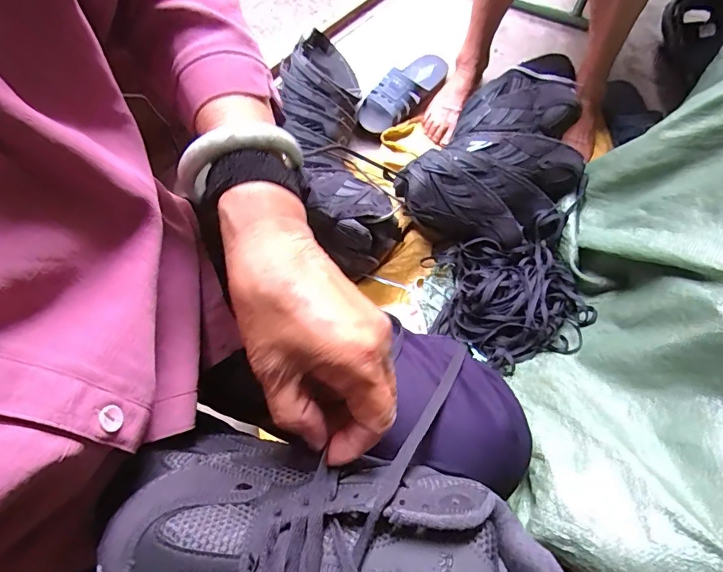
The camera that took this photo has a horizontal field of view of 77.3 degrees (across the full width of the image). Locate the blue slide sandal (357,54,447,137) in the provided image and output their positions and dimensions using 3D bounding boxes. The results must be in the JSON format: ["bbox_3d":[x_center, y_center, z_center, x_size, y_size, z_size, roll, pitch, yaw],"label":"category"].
[{"bbox_3d":[0.086,-0.398,0.919,0.091,0.067,0.229,39,75,15],"label":"blue slide sandal"}]

